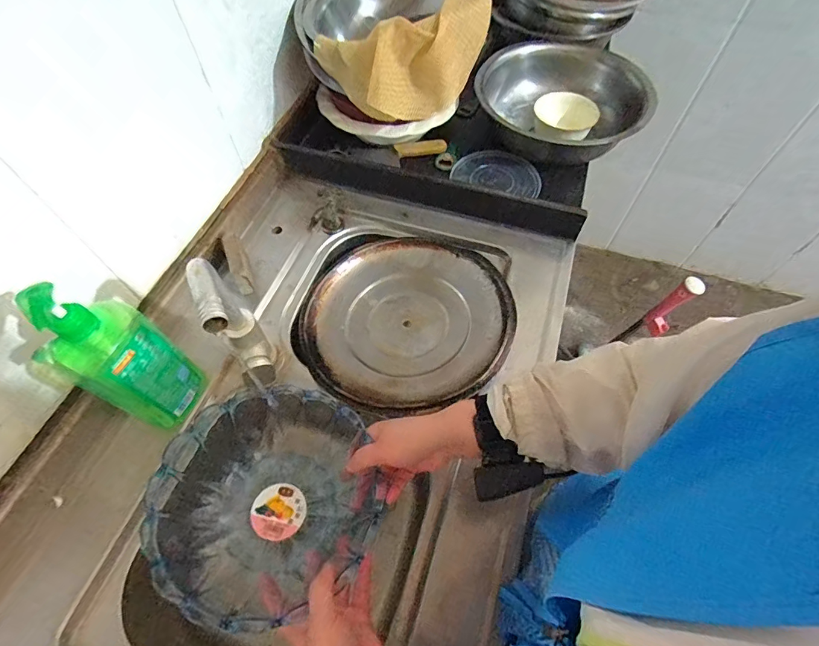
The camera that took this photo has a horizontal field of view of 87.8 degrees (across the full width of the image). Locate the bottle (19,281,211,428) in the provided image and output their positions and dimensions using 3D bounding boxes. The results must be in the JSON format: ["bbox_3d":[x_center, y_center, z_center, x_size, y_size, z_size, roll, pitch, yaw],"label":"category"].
[{"bbox_3d":[-0.333,0.036,0.490,0.073,0.249,0.093,17,61,10],"label":"bottle"}]

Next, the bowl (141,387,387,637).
[{"bbox_3d":[-0.155,0.199,0.488,0.218,0.119,0.224,0,59,0],"label":"bowl"}]

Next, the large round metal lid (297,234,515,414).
[{"bbox_3d":[-0.008,-0.010,0.685,0.320,0.045,0.318,0,59,0],"label":"large round metal lid"}]

